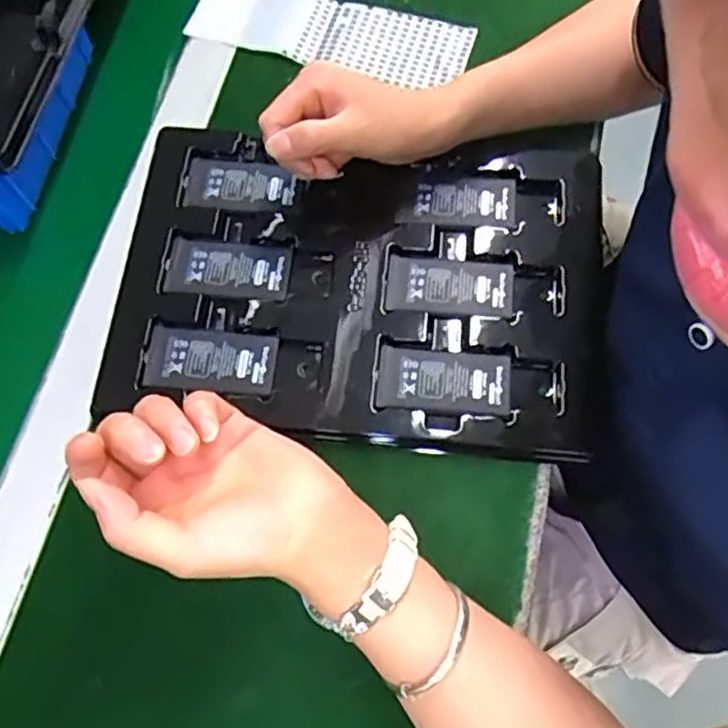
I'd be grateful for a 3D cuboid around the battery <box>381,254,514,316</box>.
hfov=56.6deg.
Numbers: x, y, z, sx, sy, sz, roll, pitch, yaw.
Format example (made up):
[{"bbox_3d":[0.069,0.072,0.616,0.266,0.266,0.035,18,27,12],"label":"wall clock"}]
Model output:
[{"bbox_3d":[0.059,-0.056,0.470,0.087,0.004,0.046,2,69,2],"label":"battery"}]

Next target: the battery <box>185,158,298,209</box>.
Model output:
[{"bbox_3d":[-0.091,-0.135,0.502,0.081,0.007,0.042,0,69,1],"label":"battery"}]

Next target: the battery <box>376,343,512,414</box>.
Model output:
[{"bbox_3d":[0.053,0.009,0.444,0.087,0.004,0.045,4,69,2],"label":"battery"}]

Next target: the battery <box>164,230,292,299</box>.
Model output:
[{"bbox_3d":[-0.097,-0.070,0.480,0.087,0.004,0.044,5,69,3],"label":"battery"}]

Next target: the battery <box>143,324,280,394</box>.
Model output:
[{"bbox_3d":[-0.103,-0.003,0.455,0.087,0.005,0.045,2,69,2],"label":"battery"}]

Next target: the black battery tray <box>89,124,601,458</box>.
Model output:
[{"bbox_3d":[-0.006,-0.065,0.481,0.333,0.029,0.237,5,69,3],"label":"black battery tray"}]

